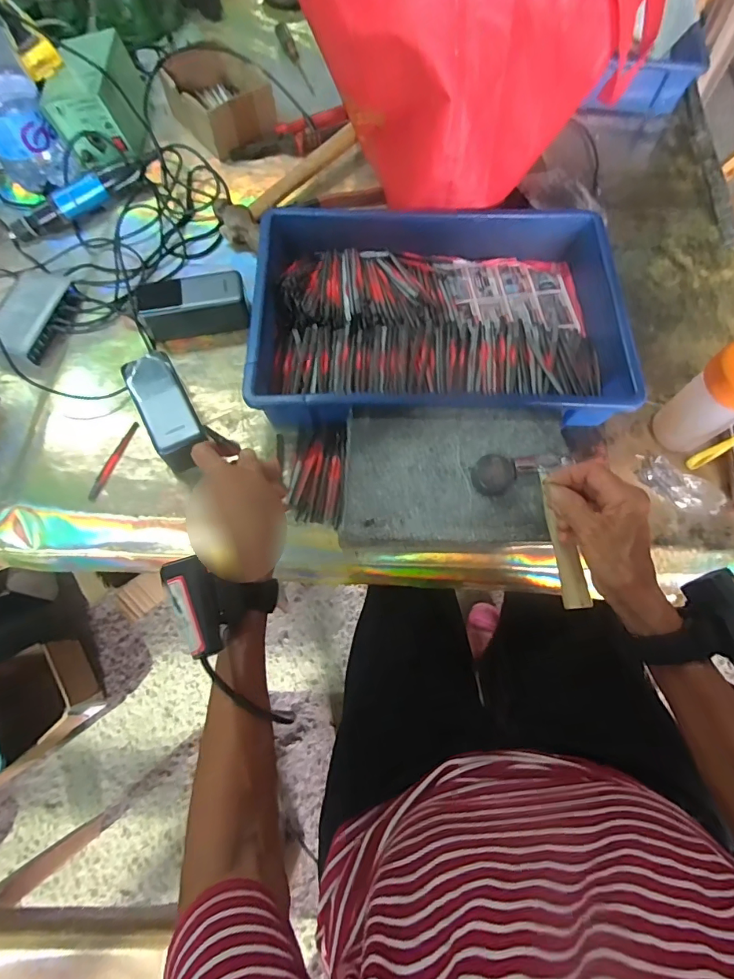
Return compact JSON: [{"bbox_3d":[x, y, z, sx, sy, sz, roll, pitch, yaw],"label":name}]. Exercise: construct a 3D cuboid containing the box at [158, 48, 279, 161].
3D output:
[{"bbox_3d":[-0.227,-0.605,0.714,0.128,0.060,0.172,-34,72,-13],"label":"box"}]

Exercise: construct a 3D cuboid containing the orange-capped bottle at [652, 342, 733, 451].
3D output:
[{"bbox_3d":[0.361,-0.089,0.474,0.058,0.127,0.067,-42,74,-15],"label":"orange-capped bottle"}]

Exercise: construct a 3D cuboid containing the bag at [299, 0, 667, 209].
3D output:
[{"bbox_3d":[0.139,-0.508,0.548,0.342,0.191,0.224,-34,72,-13],"label":"bag"}]

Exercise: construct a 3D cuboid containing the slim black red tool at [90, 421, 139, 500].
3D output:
[{"bbox_3d":[-0.292,-0.035,0.526,0.015,0.004,0.103,17,69,7],"label":"slim black red tool"}]

